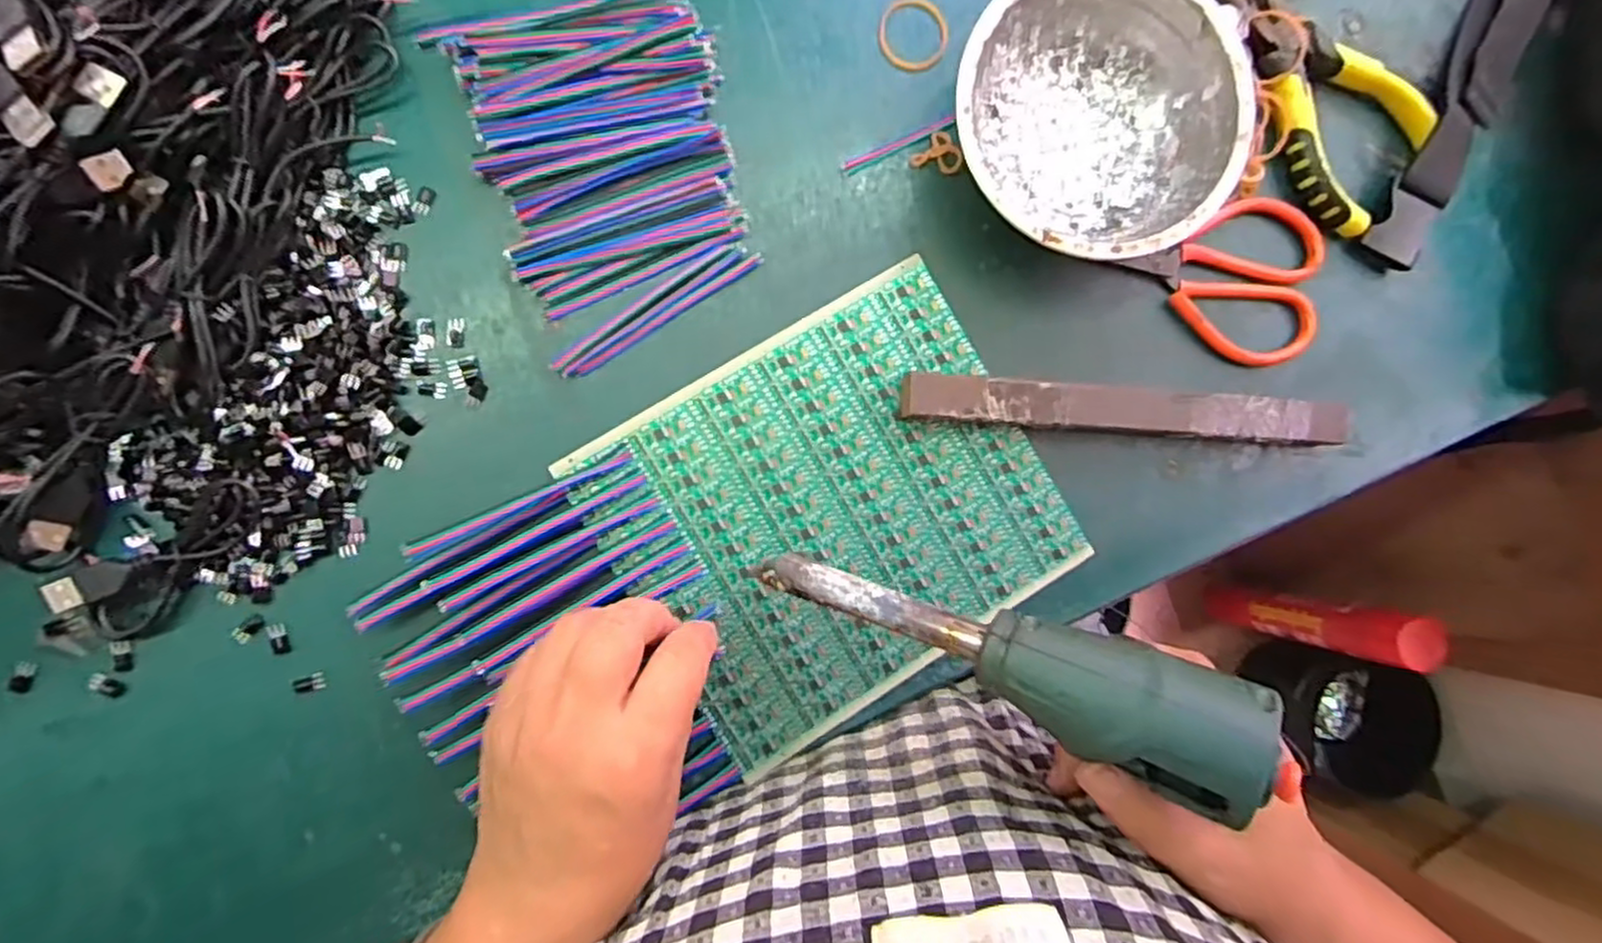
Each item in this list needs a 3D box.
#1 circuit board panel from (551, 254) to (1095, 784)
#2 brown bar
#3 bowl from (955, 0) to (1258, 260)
[{"bbox_3d":[0.018,0.017,0.335,0.185,0.010,0.165,-31,89,-9],"label":"circuit board panel"},{"bbox_3d":[0.155,-0.028,0.345,0.219,0.021,0.021,3,89,-8],"label":"brown bar"},{"bbox_3d":[0.130,-0.155,0.332,0.125,0.049,0.124,0,90,-8],"label":"bowl"}]

